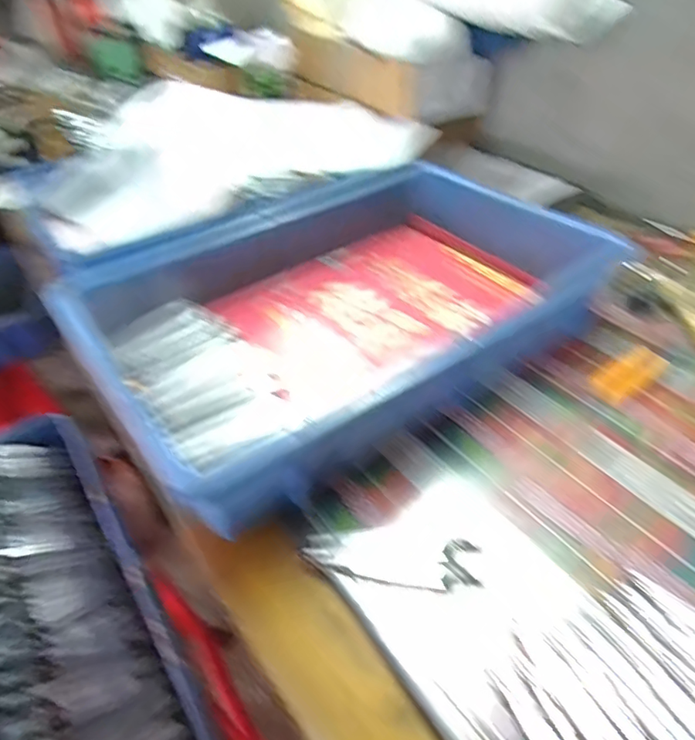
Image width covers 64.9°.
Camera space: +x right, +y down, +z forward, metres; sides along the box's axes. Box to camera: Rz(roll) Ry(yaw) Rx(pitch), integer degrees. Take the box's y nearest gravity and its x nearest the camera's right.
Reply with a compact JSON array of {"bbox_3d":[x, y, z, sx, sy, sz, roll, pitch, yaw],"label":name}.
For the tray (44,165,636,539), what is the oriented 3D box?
[{"bbox_3d":[-0.005,-0.060,0.495,0.400,0.075,0.297,-28,46,-26],"label":"tray"}]

